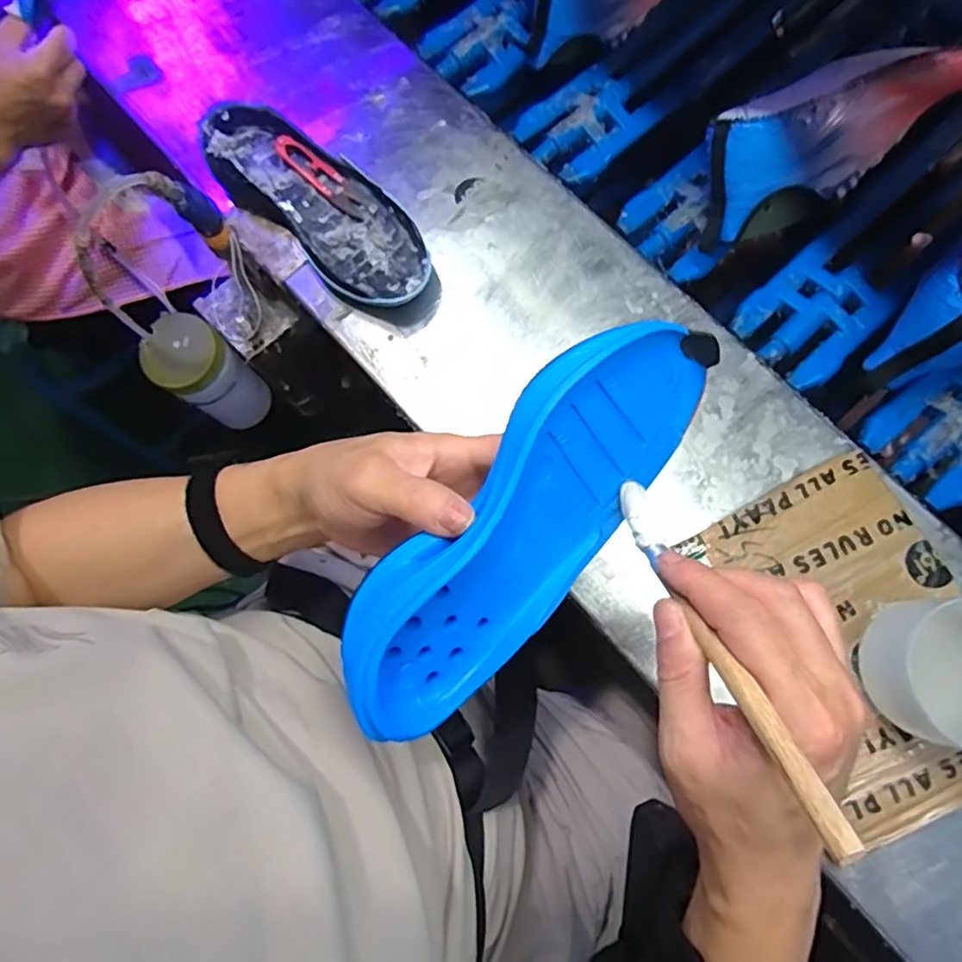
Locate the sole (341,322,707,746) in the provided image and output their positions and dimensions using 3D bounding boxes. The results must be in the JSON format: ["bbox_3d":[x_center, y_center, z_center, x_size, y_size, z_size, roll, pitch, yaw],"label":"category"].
[{"bbox_3d":[0.023,0.021,0.304,0.232,0.093,0.040,-50,38,-5],"label":"sole"}]

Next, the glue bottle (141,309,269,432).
[{"bbox_3d":[-0.281,-0.110,0.632,0.080,0.123,0.074,-1,81,6],"label":"glue bottle"}]

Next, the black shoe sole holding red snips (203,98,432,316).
[{"bbox_3d":[-0.135,-0.235,0.517,0.238,0.045,0.093,43,86,12],"label":"black shoe sole holding red snips"}]

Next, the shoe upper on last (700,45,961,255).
[{"bbox_3d":[0.283,-0.292,0.506,0.241,0.101,0.092,-37,79,0],"label":"shoe upper on last"}]

